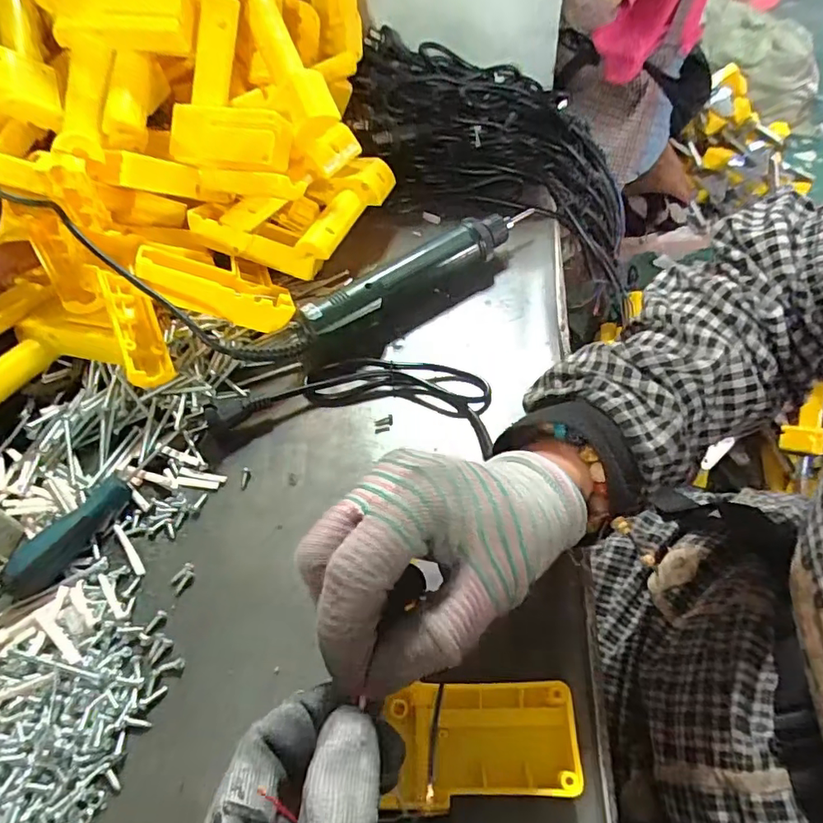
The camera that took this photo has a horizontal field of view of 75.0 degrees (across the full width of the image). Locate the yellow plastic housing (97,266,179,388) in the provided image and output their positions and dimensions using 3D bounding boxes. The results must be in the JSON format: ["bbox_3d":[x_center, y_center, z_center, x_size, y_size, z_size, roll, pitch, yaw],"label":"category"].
[{"bbox_3d":[-0.203,-0.065,0.393,0.029,0.020,0.100,-24,67,-16],"label":"yellow plastic housing"}]

